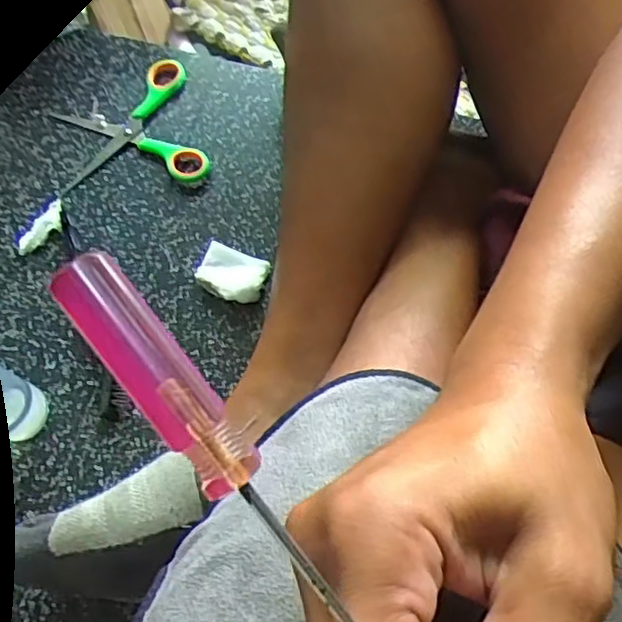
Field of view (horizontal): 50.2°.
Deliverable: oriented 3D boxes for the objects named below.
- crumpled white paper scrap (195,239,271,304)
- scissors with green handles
[{"bbox_3d":[-0.062,-0.029,0.520,0.052,0.018,0.039,20,72,6],"label":"crumpled white paper scrap"},{"bbox_3d":[-0.157,-0.155,0.564,0.122,0.012,0.116,-12,71,-4],"label":"scissors with green handles"}]

